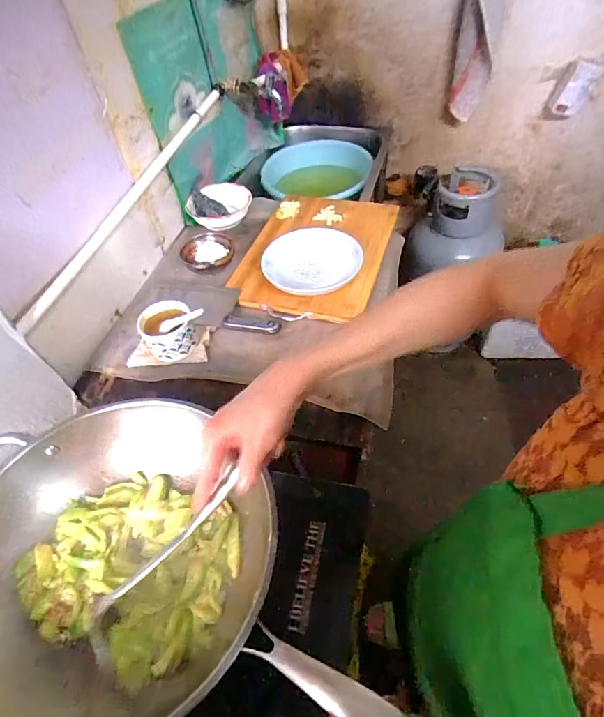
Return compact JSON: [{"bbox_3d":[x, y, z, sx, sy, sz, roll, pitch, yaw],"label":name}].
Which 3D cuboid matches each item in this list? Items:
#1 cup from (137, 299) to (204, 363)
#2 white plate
[{"bbox_3d":[-0.228,-0.050,0.738,0.098,0.068,0.083,-34,54,-22],"label":"cup"},{"bbox_3d":[0.024,-0.190,0.810,0.171,0.028,0.176,-2,61,3],"label":"white plate"}]

